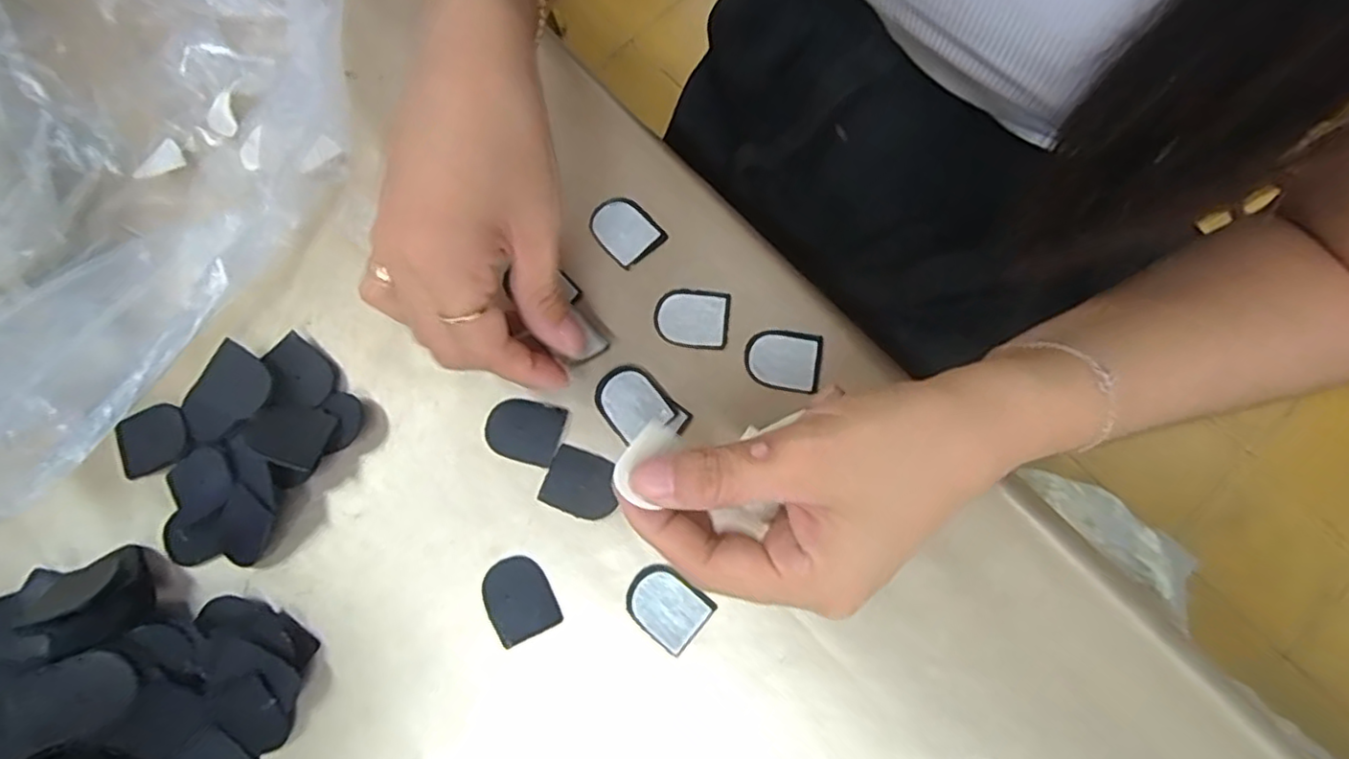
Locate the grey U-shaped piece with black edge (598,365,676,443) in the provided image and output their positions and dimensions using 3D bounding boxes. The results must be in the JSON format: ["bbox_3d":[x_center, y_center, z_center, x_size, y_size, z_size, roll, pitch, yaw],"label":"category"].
[{"bbox_3d":[-0.019,0.010,0.294,0.027,0.004,0.032,-34,79,-7],"label":"grey U-shaped piece with black edge"}]

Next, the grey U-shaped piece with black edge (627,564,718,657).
[{"bbox_3d":[-0.003,0.096,0.275,0.034,0.004,0.027,39,80,8],"label":"grey U-shaped piece with black edge"}]

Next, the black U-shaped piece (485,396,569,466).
[{"bbox_3d":[-0.068,0.022,0.291,0.033,0.004,0.027,16,78,4],"label":"black U-shaped piece"}]

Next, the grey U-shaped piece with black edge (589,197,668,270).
[{"bbox_3d":[-0.024,-0.072,0.314,0.026,0.004,0.033,-42,80,-8],"label":"grey U-shaped piece with black edge"}]

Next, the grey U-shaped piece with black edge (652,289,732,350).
[{"bbox_3d":[0.008,-0.029,0.304,0.034,0.004,0.027,7,78,2],"label":"grey U-shaped piece with black edge"}]

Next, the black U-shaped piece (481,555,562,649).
[{"bbox_3d":[-0.067,0.093,0.277,0.027,0.004,0.033,-26,78,-5],"label":"black U-shaped piece"}]

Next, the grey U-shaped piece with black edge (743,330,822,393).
[{"bbox_3d":[0.050,-0.009,0.298,0.034,0.004,0.027,9,78,2],"label":"grey U-shaped piece with black edge"}]

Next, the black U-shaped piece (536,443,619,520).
[{"bbox_3d":[-0.041,0.046,0.286,0.032,0.004,0.027,19,78,5],"label":"black U-shaped piece"}]

